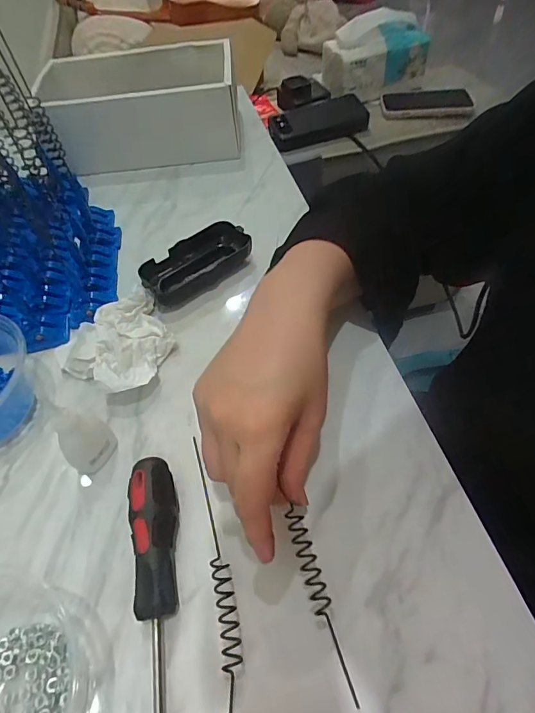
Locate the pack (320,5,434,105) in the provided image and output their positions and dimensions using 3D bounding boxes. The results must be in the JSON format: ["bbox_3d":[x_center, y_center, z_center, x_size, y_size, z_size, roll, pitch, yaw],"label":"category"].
[{"bbox_3d":[0.173,-0.493,0.687,0.162,0.104,0.053,-9,55,-2],"label":"pack"}]

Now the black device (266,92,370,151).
[{"bbox_3d":[0.082,-0.381,0.685,0.164,0.021,0.072,-15,82,-10],"label":"black device"}]

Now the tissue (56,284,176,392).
[{"bbox_3d":[-0.130,-0.008,0.362,0.093,0.029,0.096,-27,57,-14],"label":"tissue"}]

